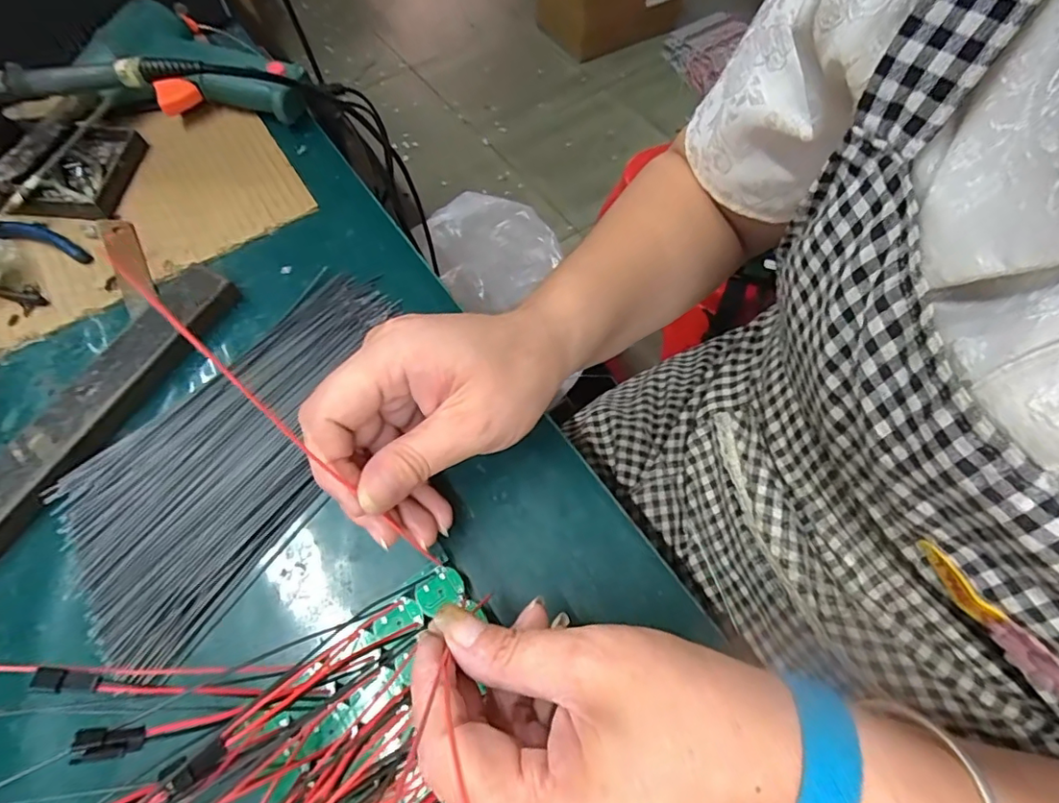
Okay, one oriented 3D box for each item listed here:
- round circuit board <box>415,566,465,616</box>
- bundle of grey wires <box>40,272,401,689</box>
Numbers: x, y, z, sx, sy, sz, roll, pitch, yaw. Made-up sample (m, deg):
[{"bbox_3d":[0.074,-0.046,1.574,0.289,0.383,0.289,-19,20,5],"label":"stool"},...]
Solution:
[{"bbox_3d":[-0.041,0.086,0.247,0.021,0.004,0.017,-33,69,-16],"label":"round circuit board"},{"bbox_3d":[-0.143,0.019,0.284,0.107,0.014,0.206,37,69,16],"label":"bundle of grey wires"}]

